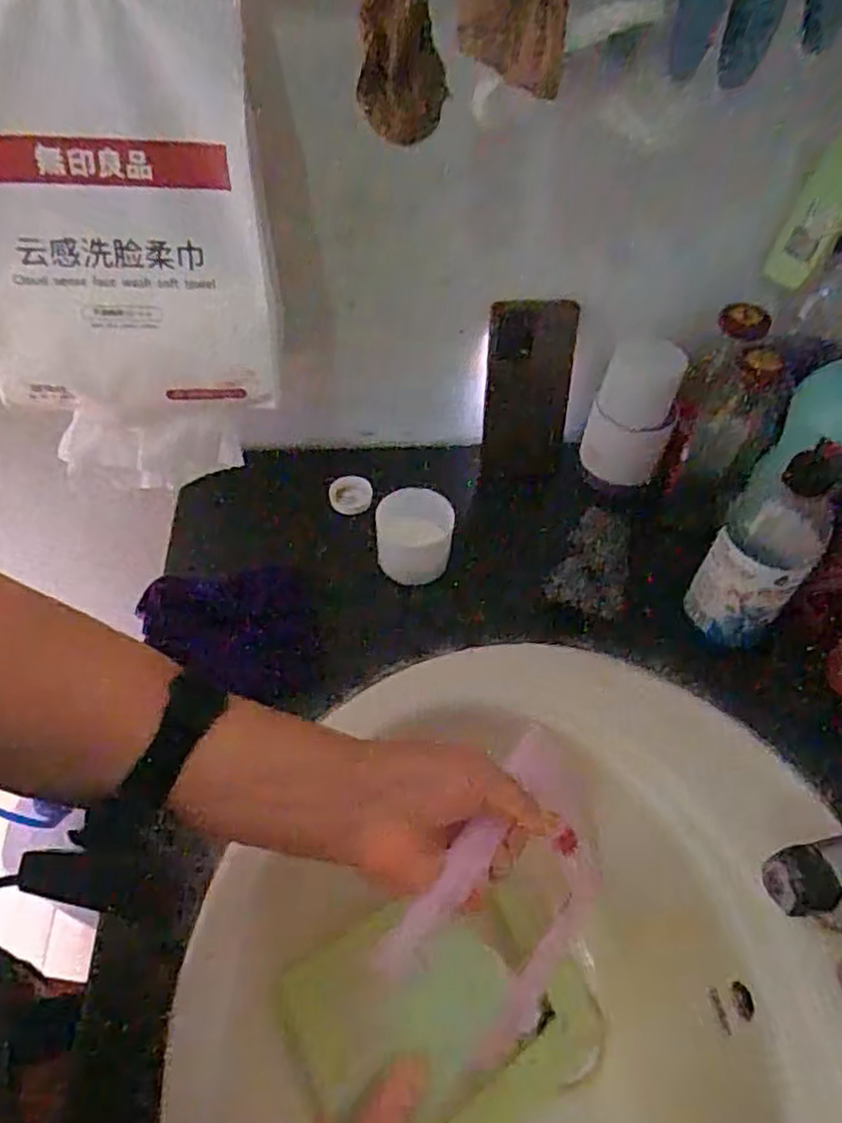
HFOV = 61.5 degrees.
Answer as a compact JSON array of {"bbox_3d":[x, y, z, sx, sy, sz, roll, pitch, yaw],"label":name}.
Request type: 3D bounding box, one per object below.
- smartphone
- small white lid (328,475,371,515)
[{"bbox_3d":[0.100,-0.160,0.670,0.079,0.170,0.015,6,37,7],"label":"smartphone"},{"bbox_3d":[-0.066,-0.062,0.661,0.038,0.011,0.039,1,52,-2],"label":"small white lid"}]

